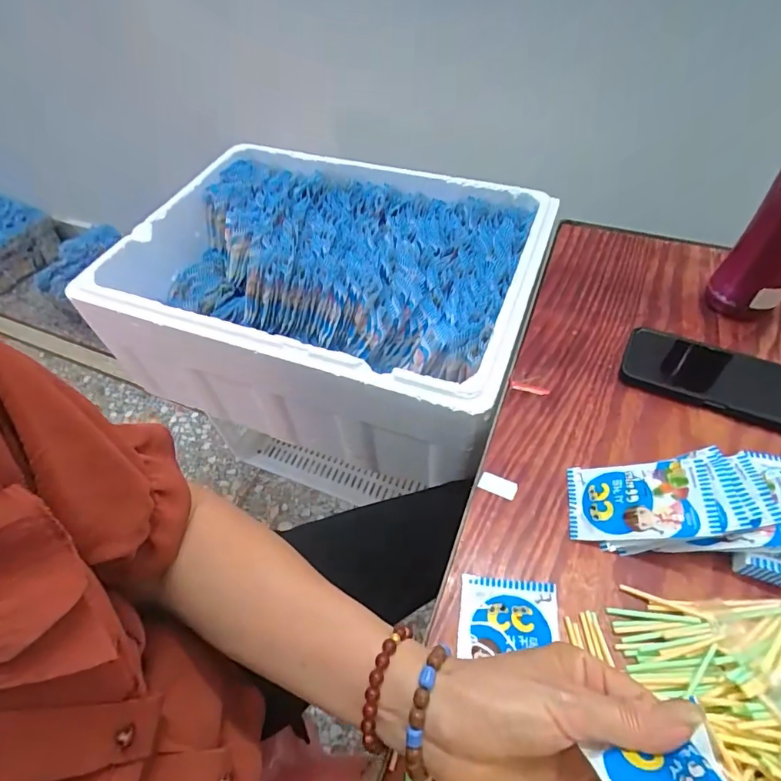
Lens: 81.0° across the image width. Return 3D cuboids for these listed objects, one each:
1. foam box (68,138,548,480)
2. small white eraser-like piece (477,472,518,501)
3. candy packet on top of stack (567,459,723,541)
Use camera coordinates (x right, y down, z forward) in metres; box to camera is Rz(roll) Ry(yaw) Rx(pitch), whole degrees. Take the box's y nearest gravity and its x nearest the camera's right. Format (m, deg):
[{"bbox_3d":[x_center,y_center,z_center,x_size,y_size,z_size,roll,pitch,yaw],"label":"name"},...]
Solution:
[{"bbox_3d":[-0.088,-0.152,0.699,0.574,0.198,0.418,17,54,15],"label":"foam box"},{"bbox_3d":[0.097,0.085,0.412,0.033,0.004,0.018,18,55,18],"label":"small white eraser-like piece"},{"bbox_3d":[0.200,0.088,0.372,0.105,0.006,0.065,-12,46,30],"label":"candy packet on top of stack"}]

